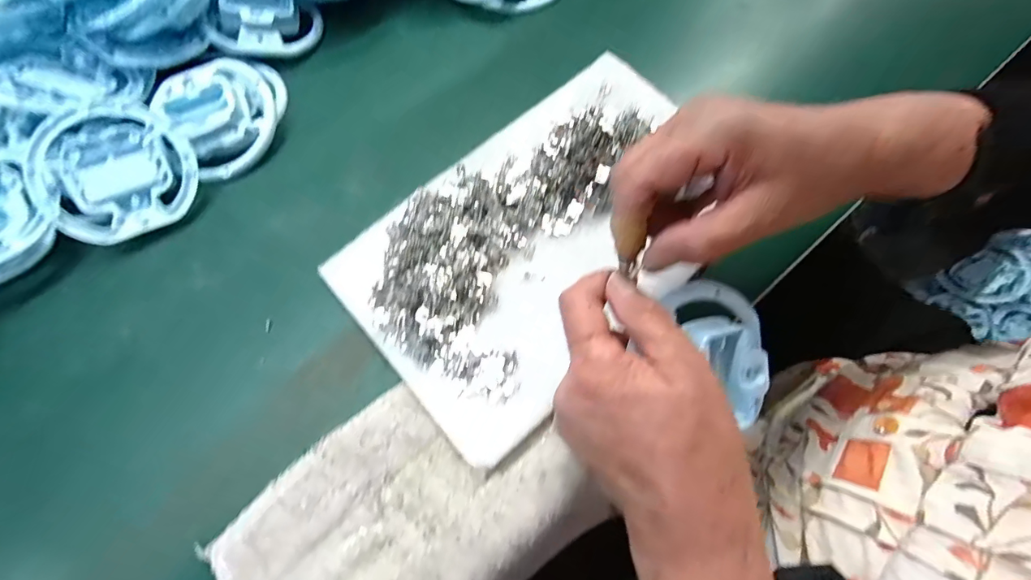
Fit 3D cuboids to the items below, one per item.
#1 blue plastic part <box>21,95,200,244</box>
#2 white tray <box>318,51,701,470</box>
[{"bbox_3d":[-0.301,-0.088,0.348,0.103,0.011,0.100,2,84,-15],"label":"blue plastic part"},{"bbox_3d":[0.029,-0.050,0.336,0.300,0.025,0.184,-42,72,-17],"label":"white tray"}]

